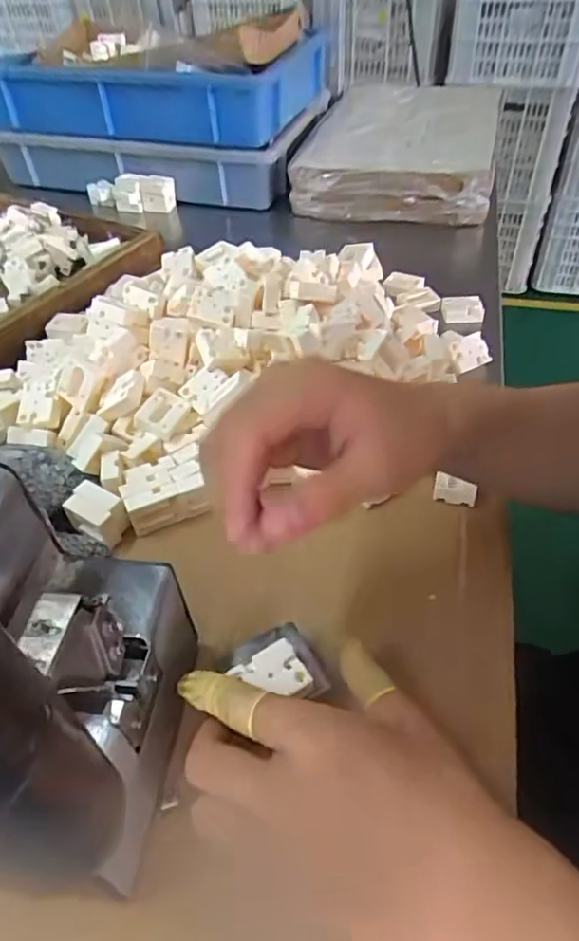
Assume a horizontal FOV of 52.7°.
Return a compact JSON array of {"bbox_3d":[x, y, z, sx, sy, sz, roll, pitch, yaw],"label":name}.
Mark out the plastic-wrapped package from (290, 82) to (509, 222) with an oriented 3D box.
[{"bbox_3d":[0.156,-0.447,0.809,0.245,0.071,0.339,10,47,12],"label":"plastic-wrapped package"}]

